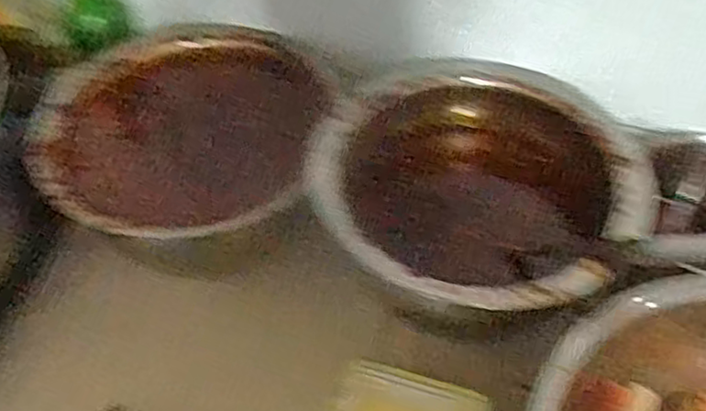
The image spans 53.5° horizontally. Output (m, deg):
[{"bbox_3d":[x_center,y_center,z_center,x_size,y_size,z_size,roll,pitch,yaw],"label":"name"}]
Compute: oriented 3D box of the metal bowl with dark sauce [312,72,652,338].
[{"bbox_3d":[0.117,0.006,0.659,0.277,0.134,0.270,22,53,19],"label":"metal bowl with dark sauce"}]

